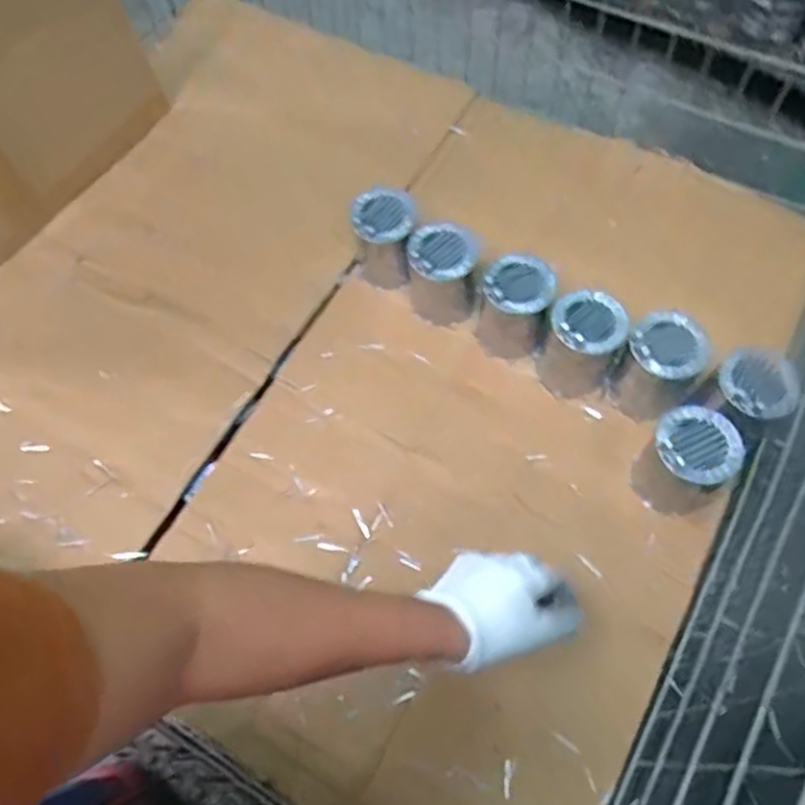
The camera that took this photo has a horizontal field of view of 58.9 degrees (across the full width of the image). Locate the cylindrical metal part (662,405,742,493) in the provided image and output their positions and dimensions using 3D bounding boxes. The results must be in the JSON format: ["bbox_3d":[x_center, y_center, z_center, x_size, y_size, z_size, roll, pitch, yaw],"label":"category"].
[{"bbox_3d":[0.315,0.069,0.798,0.079,0.125,0.084,-2,64,3],"label":"cylindrical metal part"}]

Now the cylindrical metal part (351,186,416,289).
[{"bbox_3d":[-0.024,-0.218,0.952,0.083,0.116,0.089,-2,64,3],"label":"cylindrical metal part"}]

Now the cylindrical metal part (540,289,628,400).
[{"bbox_3d":[0.218,-0.071,0.878,0.089,0.121,0.092,-2,64,3],"label":"cylindrical metal part"}]

